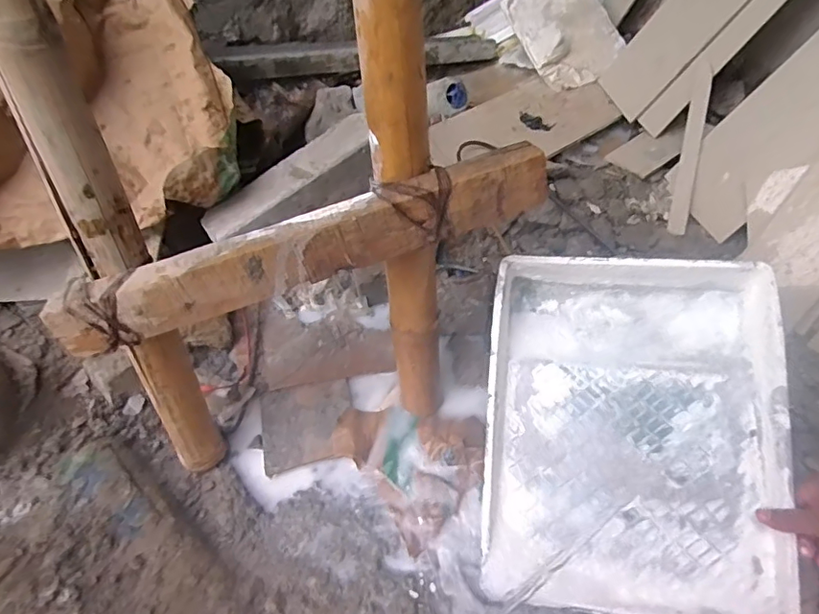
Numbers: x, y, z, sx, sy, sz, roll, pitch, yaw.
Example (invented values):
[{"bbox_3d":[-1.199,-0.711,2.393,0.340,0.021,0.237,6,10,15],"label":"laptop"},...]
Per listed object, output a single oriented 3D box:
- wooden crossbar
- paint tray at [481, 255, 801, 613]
[{"bbox_3d":[-0.094,-0.057,0.500,0.456,0.076,0.051,-15,57,-8],"label":"wooden crossbar"},{"bbox_3d":[0.232,0.127,0.571,0.288,0.077,0.357,2,67,12],"label":"paint tray"}]

